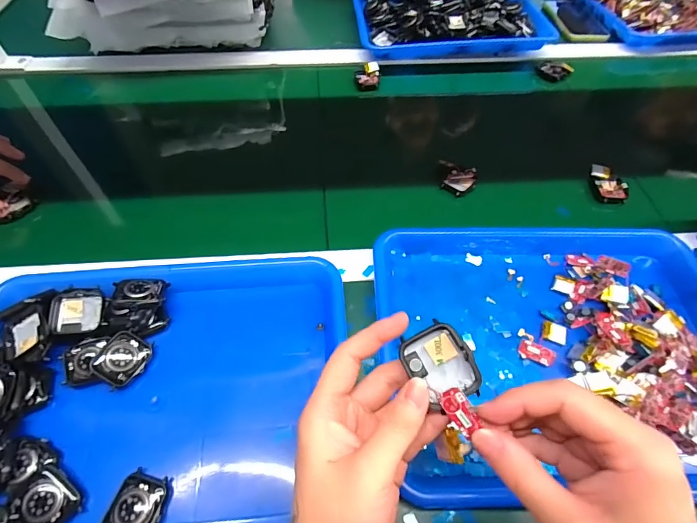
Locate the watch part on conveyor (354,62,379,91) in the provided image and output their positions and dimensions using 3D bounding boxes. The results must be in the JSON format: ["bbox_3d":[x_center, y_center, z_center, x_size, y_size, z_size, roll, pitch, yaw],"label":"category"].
[{"bbox_3d":[0.030,-0.303,0.626,0.040,0.015,0.057,2,57,0],"label":"watch part on conveyor"}]

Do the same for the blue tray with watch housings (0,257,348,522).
[{"bbox_3d":[-0.165,0.113,0.321,0.327,0.034,0.256,-3,58,-3],"label":"blue tray with watch housings"}]

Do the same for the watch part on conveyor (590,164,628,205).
[{"bbox_3d":[0.337,-0.101,0.495,0.037,0.015,0.058,2,57,0],"label":"watch part on conveyor"}]

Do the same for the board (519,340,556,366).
[{"bbox_3d":[0.175,0.085,0.356,0.029,0.004,0.016,17,79,20],"label":"board"}]

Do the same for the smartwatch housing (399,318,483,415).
[{"bbox_3d":[0.054,0.061,0.227,0.036,0.017,0.045,-22,64,-14],"label":"smartwatch housing"}]

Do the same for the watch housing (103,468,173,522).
[{"bbox_3d":[-0.156,0.181,0.279,0.038,0.013,0.047,16,59,9],"label":"watch housing"}]

